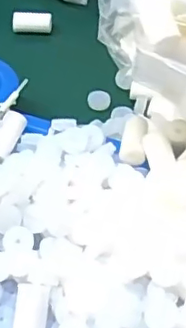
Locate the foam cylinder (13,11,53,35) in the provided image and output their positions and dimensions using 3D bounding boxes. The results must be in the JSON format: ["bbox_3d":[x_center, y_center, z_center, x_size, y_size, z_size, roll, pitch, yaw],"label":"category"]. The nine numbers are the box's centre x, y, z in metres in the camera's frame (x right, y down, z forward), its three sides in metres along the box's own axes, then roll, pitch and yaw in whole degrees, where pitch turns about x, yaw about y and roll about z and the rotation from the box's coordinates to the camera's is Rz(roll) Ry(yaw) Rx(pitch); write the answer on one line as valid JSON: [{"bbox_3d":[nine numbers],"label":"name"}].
[{"bbox_3d":[-0.065,-0.152,0.633,0.042,0.016,0.019,6,48,5],"label":"foam cylinder"}]

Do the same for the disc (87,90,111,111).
[{"bbox_3d":[0.006,-0.061,0.556,0.021,0.005,0.027,7,48,6],"label":"disc"}]

